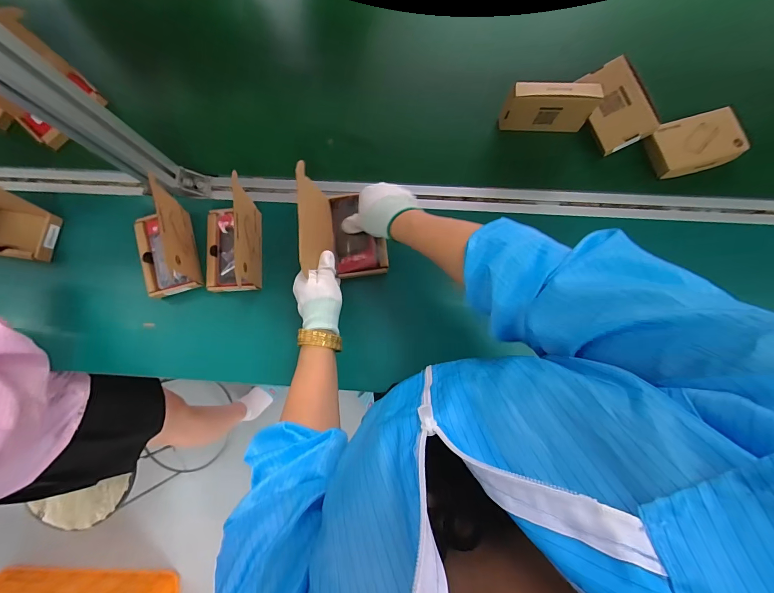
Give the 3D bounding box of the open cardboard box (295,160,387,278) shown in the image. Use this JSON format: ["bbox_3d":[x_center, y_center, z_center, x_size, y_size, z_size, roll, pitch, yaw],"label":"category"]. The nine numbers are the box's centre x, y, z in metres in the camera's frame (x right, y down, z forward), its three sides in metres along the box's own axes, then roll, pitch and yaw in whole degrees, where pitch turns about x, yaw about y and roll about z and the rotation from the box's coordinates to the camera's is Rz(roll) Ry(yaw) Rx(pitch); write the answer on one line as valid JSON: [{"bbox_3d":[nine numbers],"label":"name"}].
[{"bbox_3d":[-0.064,-0.108,0.517,0.112,0.118,0.140,-9,83,0],"label":"open cardboard box"}]

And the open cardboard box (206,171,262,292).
[{"bbox_3d":[-0.244,-0.083,0.515,0.094,0.117,0.138,-3,83,1],"label":"open cardboard box"}]

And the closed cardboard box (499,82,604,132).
[{"bbox_3d":[0.260,-0.306,0.562,0.137,0.085,0.027,1,83,2],"label":"closed cardboard box"}]

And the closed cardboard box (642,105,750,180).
[{"bbox_3d":[0.514,-0.252,0.572,0.143,0.026,0.092,-17,83,-1],"label":"closed cardboard box"}]

